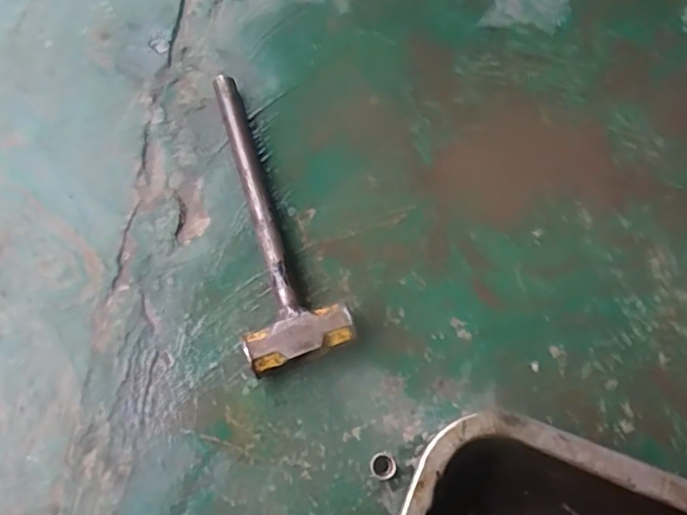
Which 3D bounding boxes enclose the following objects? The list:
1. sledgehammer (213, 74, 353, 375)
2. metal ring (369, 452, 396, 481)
[{"bbox_3d":[-0.101,-0.051,0.650,0.103,0.048,0.346,-21,72,-5],"label":"sledgehammer"},{"bbox_3d":[0.038,0.203,0.571,0.024,0.043,0.025,-26,72,-7],"label":"metal ring"}]

